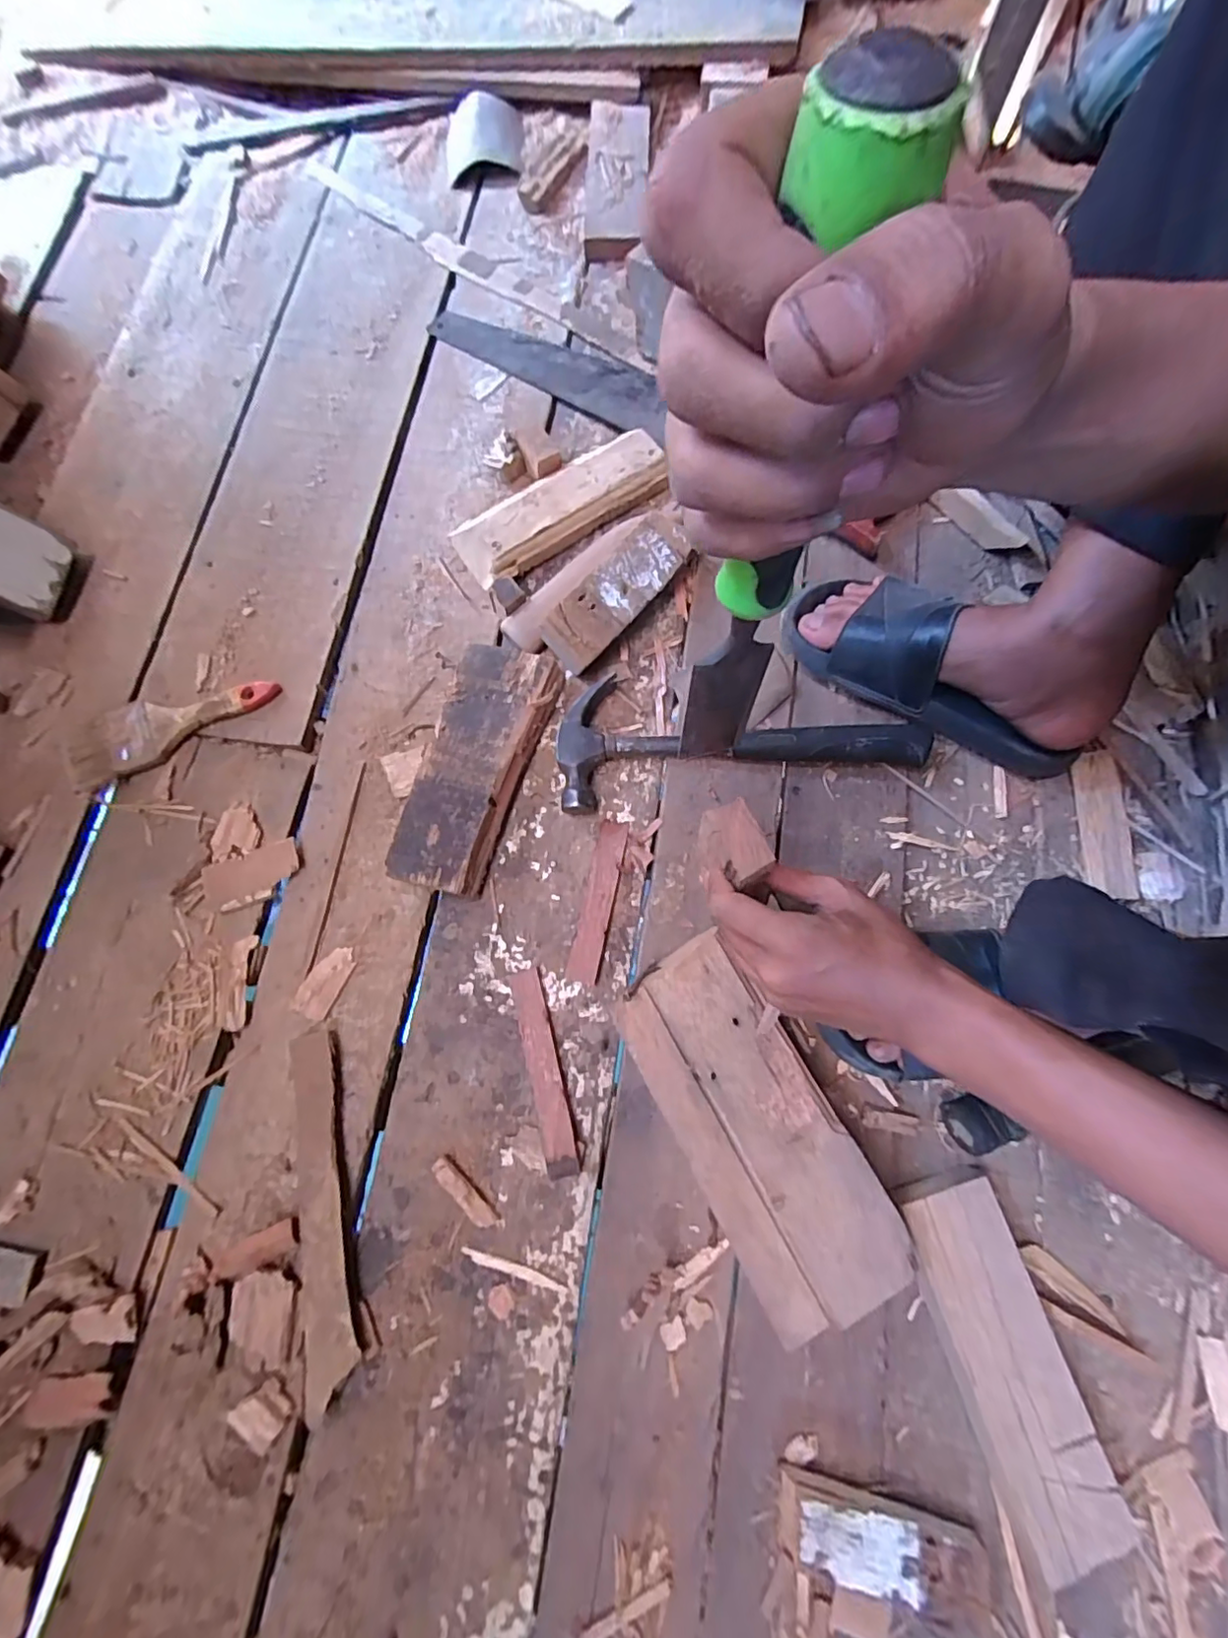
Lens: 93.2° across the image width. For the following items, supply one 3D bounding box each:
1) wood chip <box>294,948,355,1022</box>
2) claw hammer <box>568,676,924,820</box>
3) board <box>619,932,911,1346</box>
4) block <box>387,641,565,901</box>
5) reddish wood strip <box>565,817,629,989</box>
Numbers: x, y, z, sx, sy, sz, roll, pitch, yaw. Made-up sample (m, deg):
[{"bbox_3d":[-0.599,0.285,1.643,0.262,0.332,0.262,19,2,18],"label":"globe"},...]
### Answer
[{"bbox_3d":[-0.242,0.136,0.487,0.030,0.004,0.060,25,77,7],"label":"wood chip"},{"bbox_3d":[0.109,-0.082,0.518,0.317,0.028,0.114,-7,75,0],"label":"claw hammer"},{"bbox_3d":[0.097,0.209,0.403,0.104,0.021,0.243,-29,75,-4],"label":"board"},{"bbox_3d":[-0.121,-0.046,0.511,0.085,0.039,0.221,18,77,6],"label":"block"},{"bbox_3d":[-0.013,0.066,0.487,0.024,0.006,0.138,12,71,0],"label":"reddish wood strip"}]

